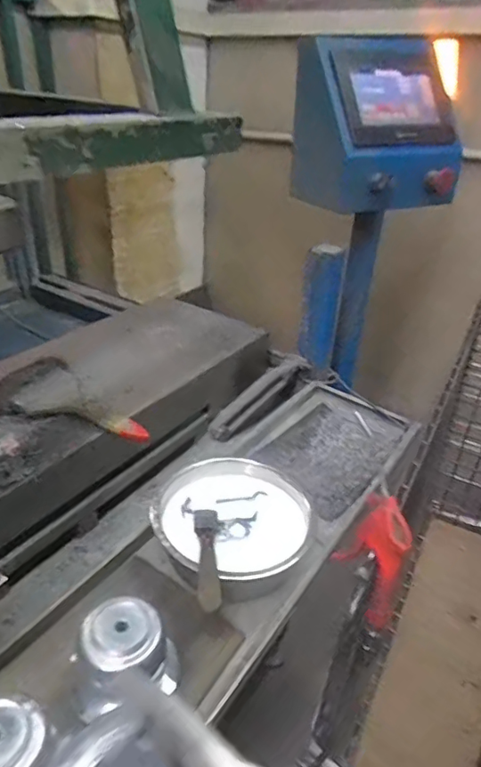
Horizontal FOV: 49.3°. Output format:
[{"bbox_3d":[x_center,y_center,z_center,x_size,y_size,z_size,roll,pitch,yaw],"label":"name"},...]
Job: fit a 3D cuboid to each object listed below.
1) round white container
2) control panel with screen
[{"bbox_3d":[-0.008,0.164,0.572,0.165,0.081,0.165,2,30,-1],"label":"round white container"},{"bbox_3d":[0.222,-0.396,0.823,0.220,0.217,0.180,-12,33,-25],"label":"control panel with screen"}]

